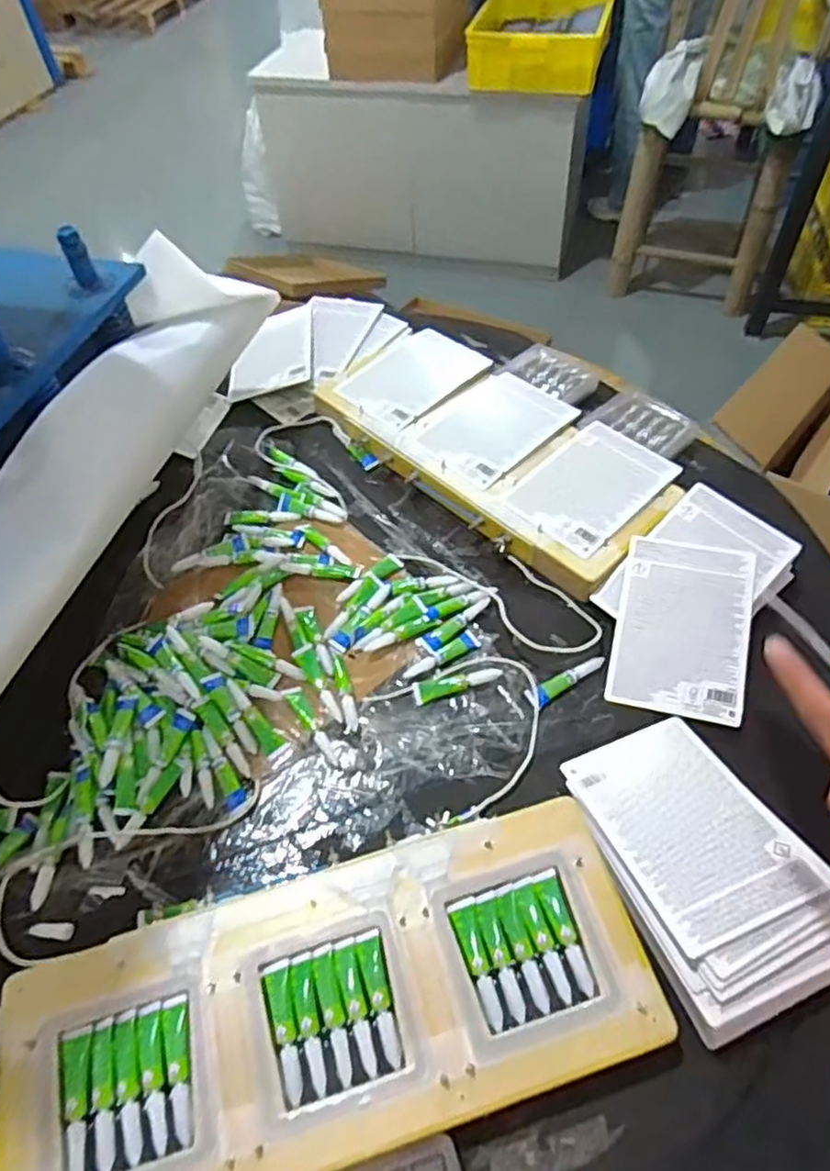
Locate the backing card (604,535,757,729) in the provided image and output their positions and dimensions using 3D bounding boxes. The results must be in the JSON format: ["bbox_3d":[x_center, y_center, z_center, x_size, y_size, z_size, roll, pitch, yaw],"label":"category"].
[{"bbox_3d":[0.249,0.037,0.647,0.114,0.005,0.170,9,69,16],"label":"backing card"}]

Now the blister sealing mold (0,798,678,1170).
[{"bbox_3d":[-0.054,0.290,0.474,0.422,0.039,0.169,-15,54,-8],"label":"blister sealing mold"}]

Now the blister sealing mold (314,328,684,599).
[{"bbox_3d":[0.088,-0.168,0.804,0.426,0.045,0.214,37,63,26],"label":"blister sealing mold"}]

